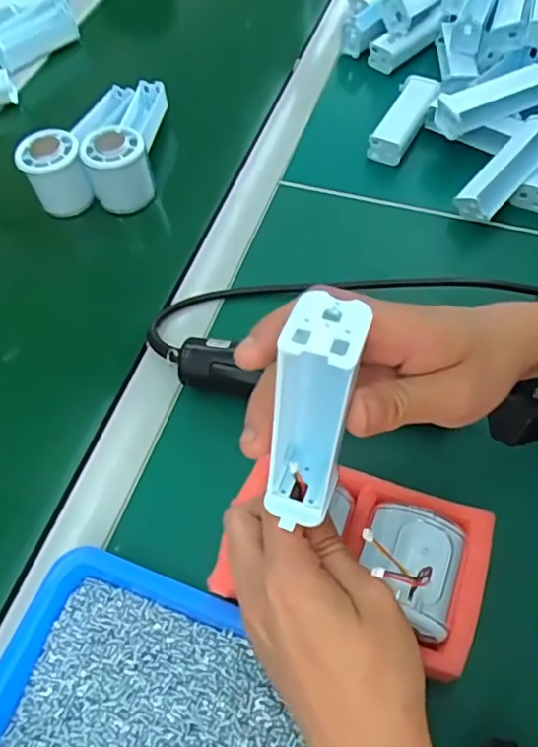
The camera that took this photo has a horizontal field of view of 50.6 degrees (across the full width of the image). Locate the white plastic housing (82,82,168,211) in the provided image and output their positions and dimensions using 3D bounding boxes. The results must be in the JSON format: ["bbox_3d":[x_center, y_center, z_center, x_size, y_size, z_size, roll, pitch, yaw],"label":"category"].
[{"bbox_3d":[-0.137,-0.229,0.559,0.054,0.068,0.147,-1,60,4],"label":"white plastic housing"}]

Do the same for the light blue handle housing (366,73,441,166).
[{"bbox_3d":[0.130,-0.245,0.548,0.036,0.030,0.101,23,64,16],"label":"light blue handle housing"}]

